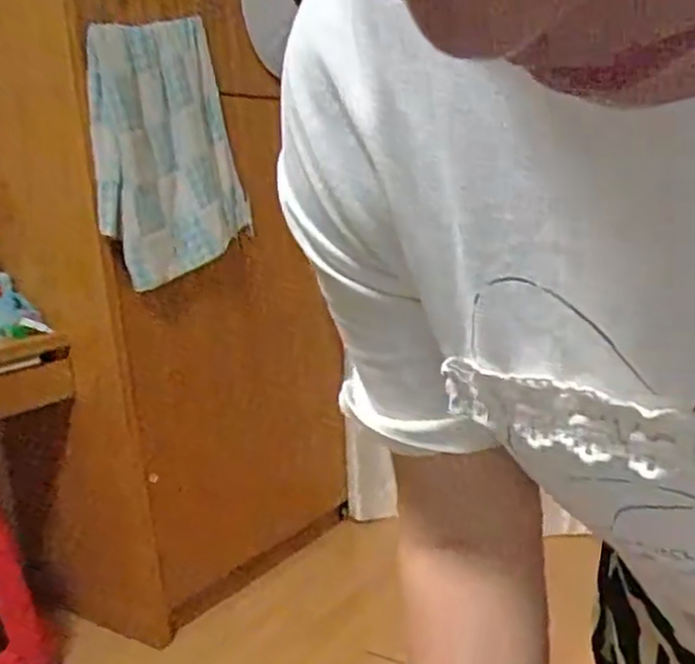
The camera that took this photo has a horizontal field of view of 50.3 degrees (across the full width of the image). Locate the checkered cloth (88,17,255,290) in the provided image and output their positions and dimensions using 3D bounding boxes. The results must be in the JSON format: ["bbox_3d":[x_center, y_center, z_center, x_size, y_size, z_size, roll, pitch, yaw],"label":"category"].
[{"bbox_3d":[-0.424,-0.444,1.791,0.065,0.565,0.501,1,24,34],"label":"checkered cloth"}]

